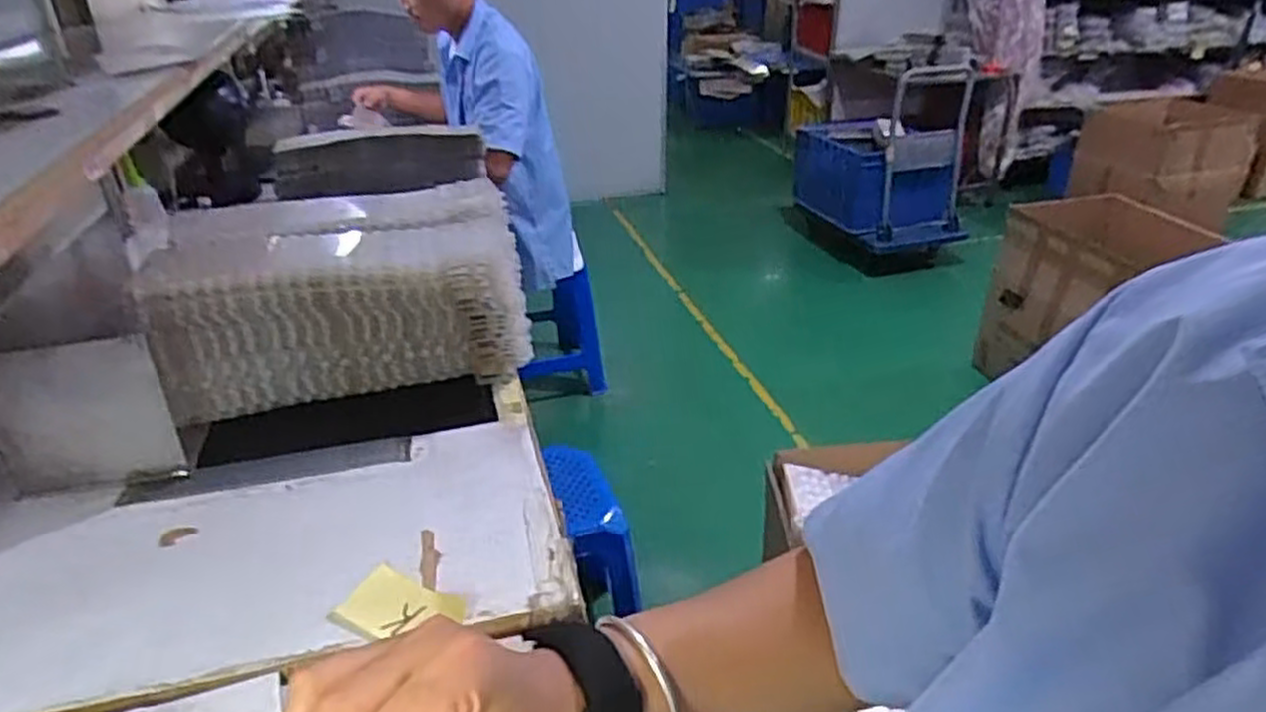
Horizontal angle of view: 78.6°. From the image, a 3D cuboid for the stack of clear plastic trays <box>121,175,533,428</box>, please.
[{"bbox_3d":[-0.381,-0.086,1.059,0.438,0.181,0.291,-7,31,-12],"label":"stack of clear plastic trays"}]

